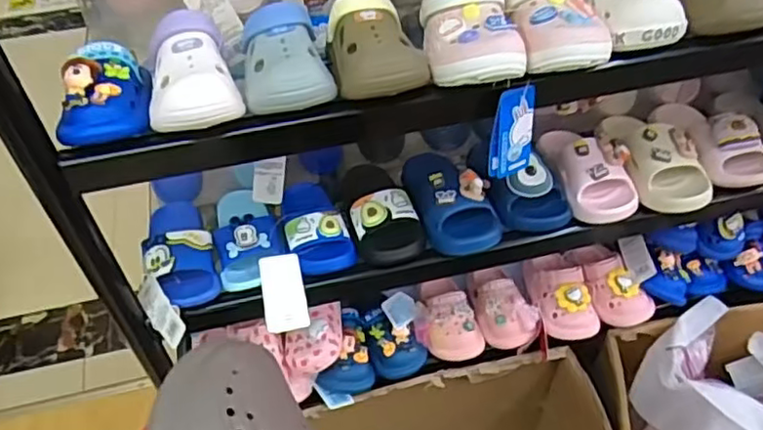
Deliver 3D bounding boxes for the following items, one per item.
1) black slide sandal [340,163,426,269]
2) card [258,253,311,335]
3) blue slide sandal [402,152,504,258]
[{"bbox_3d":[-0.005,-0.014,0.869,0.084,0.064,0.186,-11,35,-9],"label":"black slide sandal"},{"bbox_3d":[-0.117,0.092,0.780,0.051,0.007,0.094,-6,72,-13],"label":"card"},{"bbox_3d":[0.092,-0.037,0.853,0.095,0.067,0.183,-11,48,-8],"label":"blue slide sandal"}]

